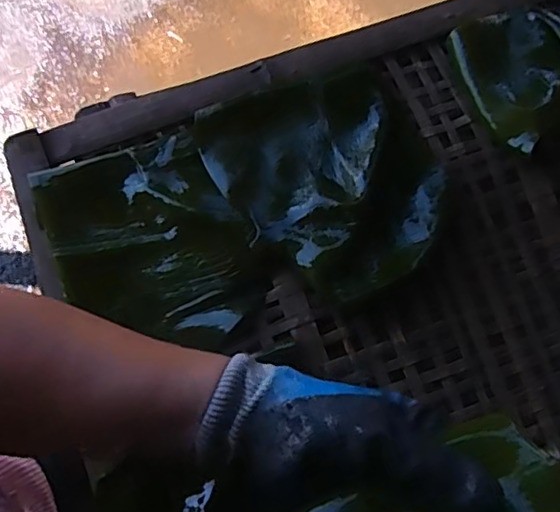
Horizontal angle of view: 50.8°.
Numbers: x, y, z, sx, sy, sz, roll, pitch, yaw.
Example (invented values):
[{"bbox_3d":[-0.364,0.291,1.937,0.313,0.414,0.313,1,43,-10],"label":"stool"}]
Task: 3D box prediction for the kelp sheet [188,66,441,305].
[{"bbox_3d":[0.042,-0.069,0.488,0.166,0.026,0.198,-28,80,-10],"label":"kelp sheet"}]

